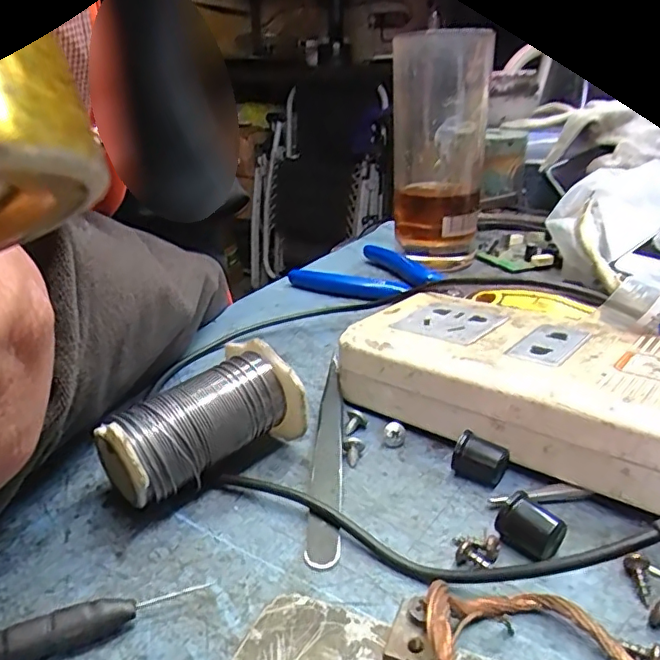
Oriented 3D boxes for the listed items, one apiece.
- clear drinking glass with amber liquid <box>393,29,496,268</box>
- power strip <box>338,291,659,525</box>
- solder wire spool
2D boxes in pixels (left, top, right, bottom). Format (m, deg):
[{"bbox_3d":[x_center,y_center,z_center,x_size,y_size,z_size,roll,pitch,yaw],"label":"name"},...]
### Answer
[{"bbox_3d":[0.072,-0.115,0.380,0.059,0.141,0.050,1,23,7],"label":"clear drinking glass with amber liquid"},{"bbox_3d":[0.075,0.022,0.210,0.143,0.038,0.068,18,30,39],"label":"power strip"},{"bbox_3d":[-0.044,0.033,0.193,0.062,0.039,0.035,-21,30,-38],"label":"solder wire spool"}]

